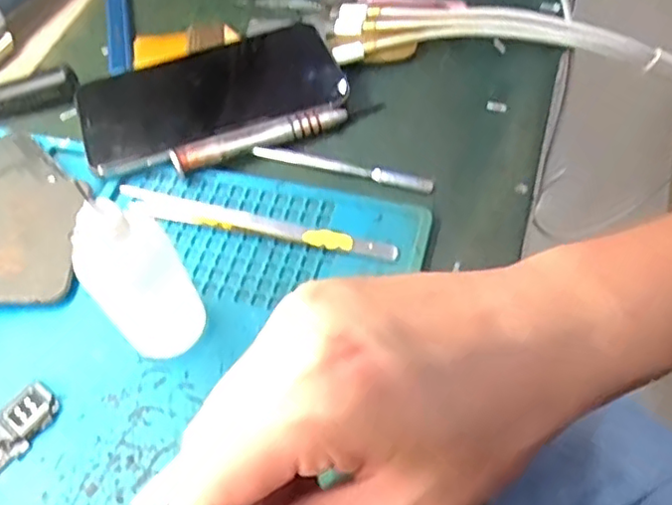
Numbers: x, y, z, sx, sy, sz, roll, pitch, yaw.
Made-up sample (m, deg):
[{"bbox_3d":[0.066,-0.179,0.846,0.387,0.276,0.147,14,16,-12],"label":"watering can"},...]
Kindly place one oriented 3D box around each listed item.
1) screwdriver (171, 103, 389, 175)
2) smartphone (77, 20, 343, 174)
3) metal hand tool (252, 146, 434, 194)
[{"bbox_3d":[-0.030,-0.064,0.328,0.111,0.011,0.016,-21,57,-9],"label":"screwdriver"},{"bbox_3d":[-0.069,-0.090,0.346,0.138,0.012,0.075,-20,57,-8],"label":"smartphone"},{"bbox_3d":[0.003,-0.044,0.319,0.093,0.004,0.009,13,59,14],"label":"metal hand tool"}]

